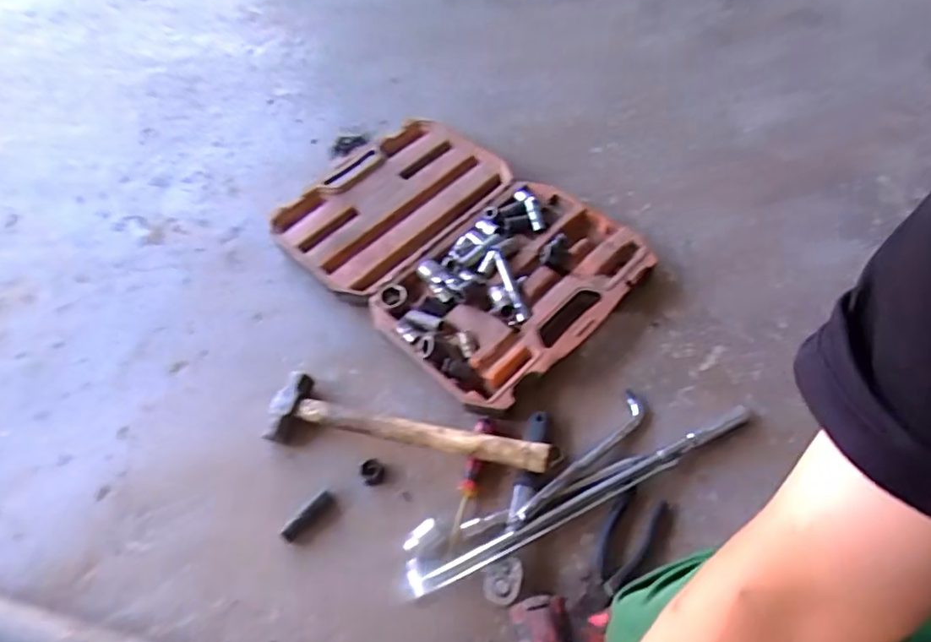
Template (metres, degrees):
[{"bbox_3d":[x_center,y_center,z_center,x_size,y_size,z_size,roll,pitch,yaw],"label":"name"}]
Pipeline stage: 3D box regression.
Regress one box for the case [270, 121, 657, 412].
[{"bbox_3d":[-0.031,-0.138,0.973,0.591,0.052,0.404,38,67,26],"label":"case"}]

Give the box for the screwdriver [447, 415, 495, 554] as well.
[{"bbox_3d":[0.006,0.205,0.735,0.027,0.034,0.173,11,58,13],"label":"screwdriver"}]

